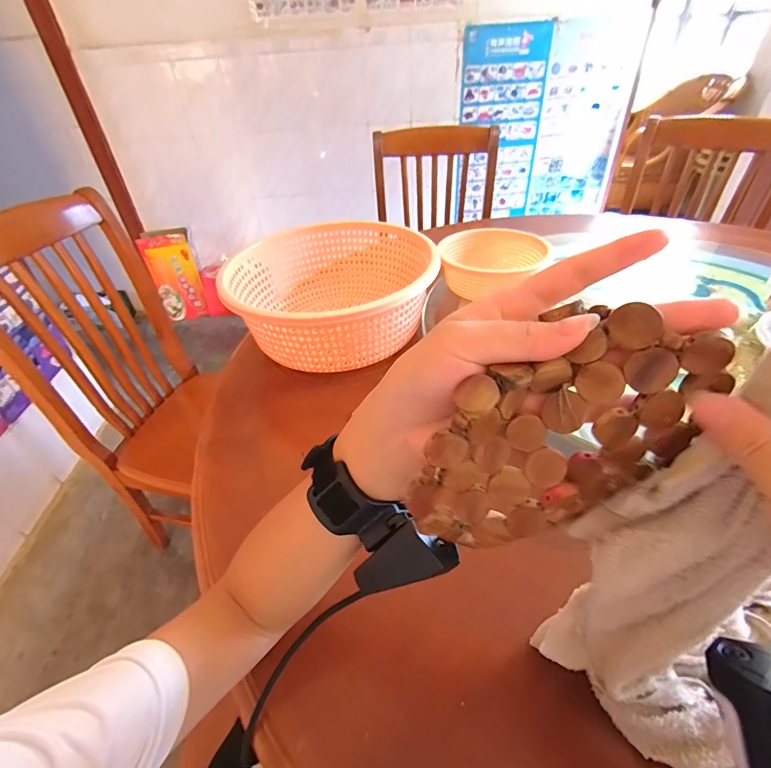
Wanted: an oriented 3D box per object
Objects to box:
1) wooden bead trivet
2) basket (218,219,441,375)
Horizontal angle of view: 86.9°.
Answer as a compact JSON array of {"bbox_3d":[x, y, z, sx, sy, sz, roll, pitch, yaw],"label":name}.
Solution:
[{"bbox_3d":[0.073,0.025,0.179,0.132,0.086,0.020,-34,18,13],"label":"wooden bead trivet"},{"bbox_3d":[-0.084,-0.145,0.641,0.288,0.116,0.273,-2,40,2],"label":"basket"}]

